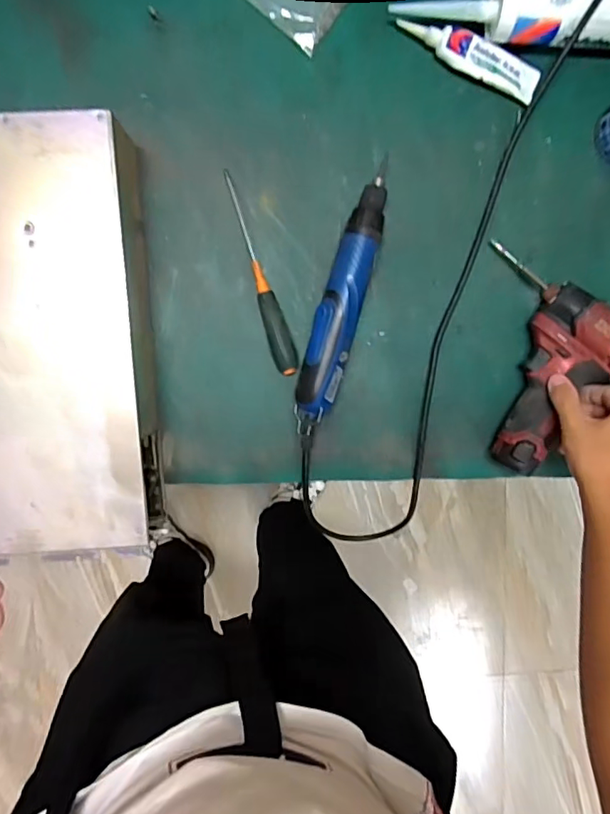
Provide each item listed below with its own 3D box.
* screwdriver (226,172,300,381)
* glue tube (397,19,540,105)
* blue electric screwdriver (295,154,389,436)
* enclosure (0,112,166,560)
[{"bbox_3d":[-0.050,-0.133,0.539,0.025,0.022,0.209,-21,97,-1],"label":"screwdriver"},{"bbox_3d":[0.166,-0.354,0.530,0.147,0.017,0.039,25,94,-5],"label":"glue tube"},{"bbox_3d":[0.039,-0.110,0.540,0.044,0.038,0.273,16,95,-5],"label":"blue electric screwdriver"},{"bbox_3d":[-0.255,-0.058,0.500,0.202,0.078,0.379,-2,96,-3],"label":"enclosure"}]

